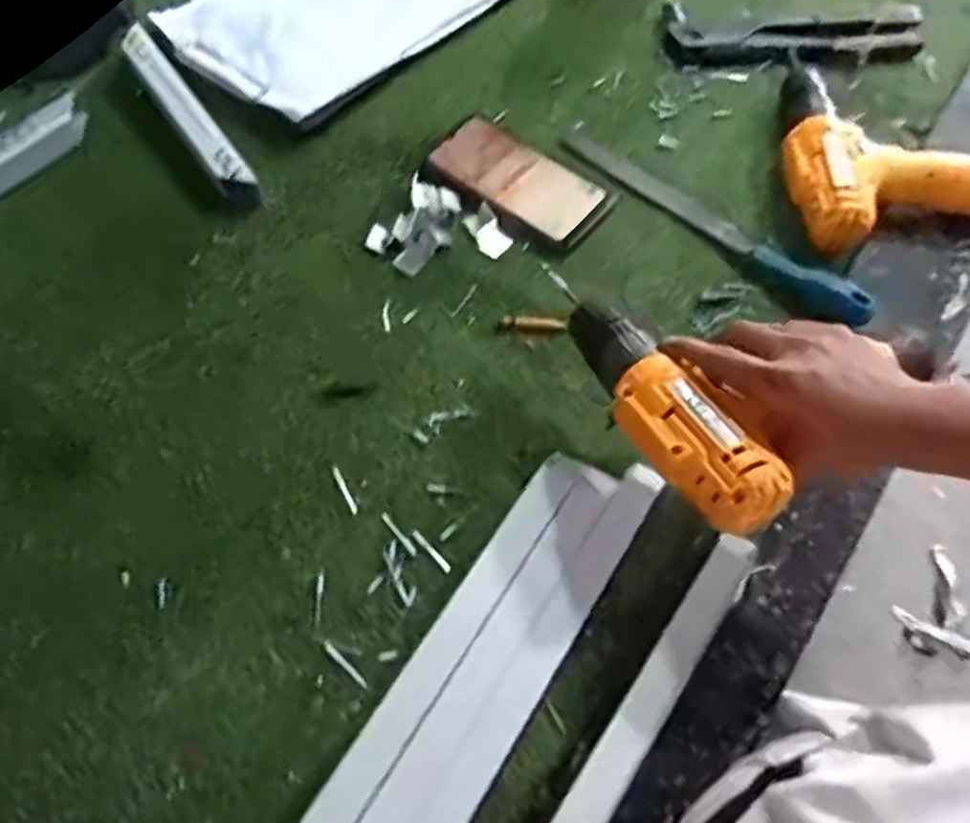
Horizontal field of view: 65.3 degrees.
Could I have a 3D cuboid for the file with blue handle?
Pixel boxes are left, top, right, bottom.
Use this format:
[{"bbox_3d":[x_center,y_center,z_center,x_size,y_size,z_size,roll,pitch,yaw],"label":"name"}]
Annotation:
[{"bbox_3d":[0.188,-0.166,0.644,0.305,0.015,0.036,41,71,18],"label":"file with blue handle"}]

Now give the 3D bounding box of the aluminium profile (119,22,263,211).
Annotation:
[{"bbox_3d":[-0.275,-0.274,0.701,0.032,0.029,0.239,-33,68,-14],"label":"aluminium profile"}]

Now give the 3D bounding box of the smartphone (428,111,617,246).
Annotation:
[{"bbox_3d":[0.030,-0.206,0.672,0.158,0.009,0.075,37,70,17],"label":"smartphone"}]

